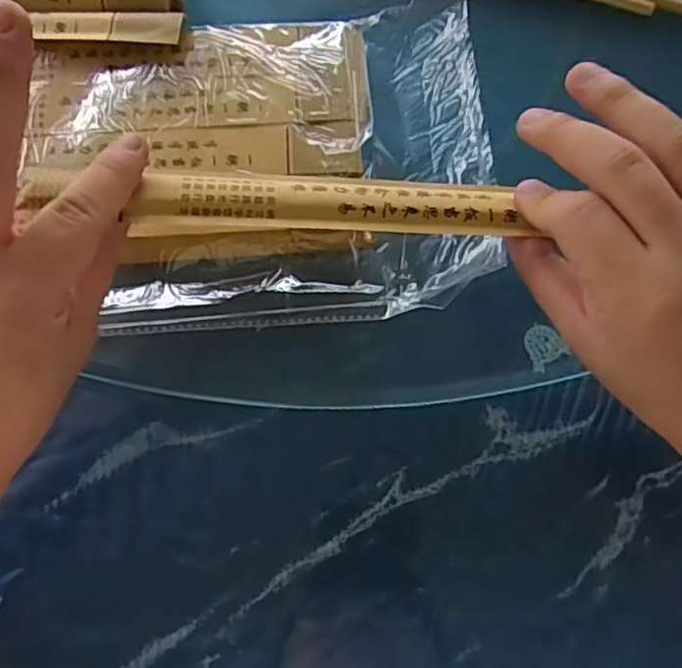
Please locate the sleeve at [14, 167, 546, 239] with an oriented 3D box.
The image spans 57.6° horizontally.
[{"bbox_3d":[-0.022,-0.054,0.258,0.200,0.007,0.027,0,72,-9],"label":"sleeve"}]

